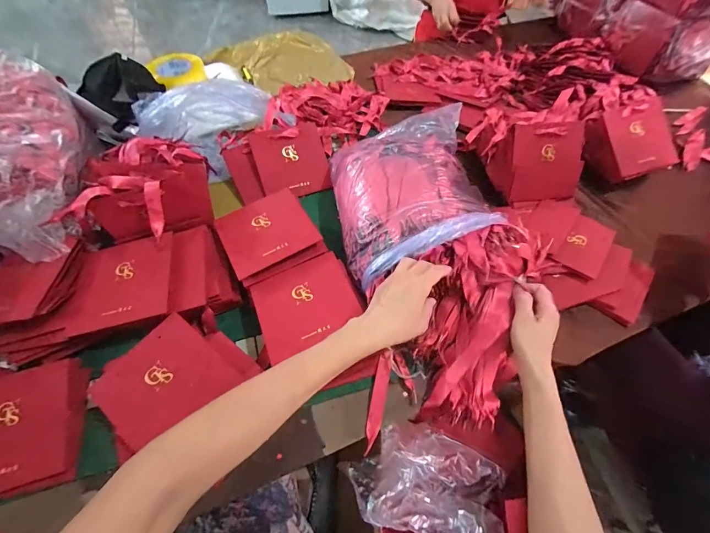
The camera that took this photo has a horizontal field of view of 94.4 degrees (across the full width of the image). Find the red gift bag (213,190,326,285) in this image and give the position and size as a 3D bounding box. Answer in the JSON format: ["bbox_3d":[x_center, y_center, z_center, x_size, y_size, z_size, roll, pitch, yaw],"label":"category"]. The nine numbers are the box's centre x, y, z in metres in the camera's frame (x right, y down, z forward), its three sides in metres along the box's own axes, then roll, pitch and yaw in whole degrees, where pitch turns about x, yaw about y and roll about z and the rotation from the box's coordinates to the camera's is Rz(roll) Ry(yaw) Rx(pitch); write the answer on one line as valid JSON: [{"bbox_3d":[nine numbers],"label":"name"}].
[{"bbox_3d":[-0.138,-0.053,0.532,0.137,0.021,0.137,-25,64,-17],"label":"red gift bag"}]

